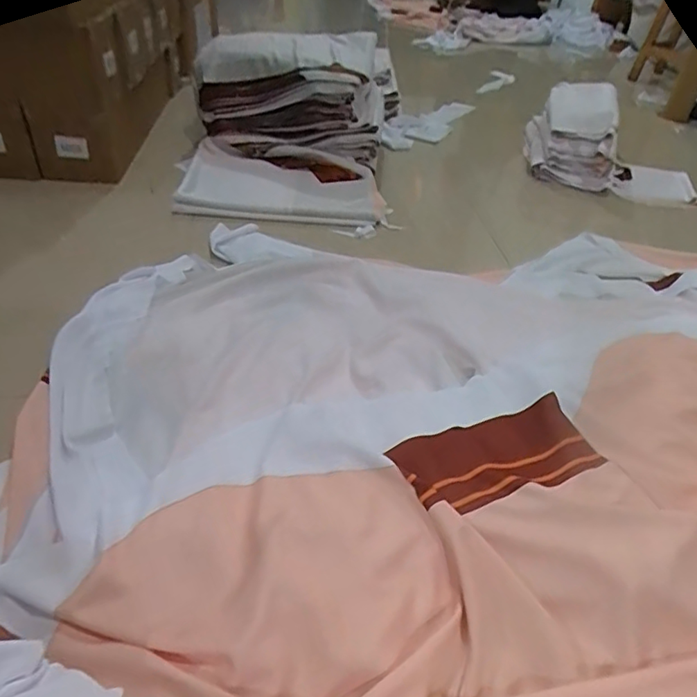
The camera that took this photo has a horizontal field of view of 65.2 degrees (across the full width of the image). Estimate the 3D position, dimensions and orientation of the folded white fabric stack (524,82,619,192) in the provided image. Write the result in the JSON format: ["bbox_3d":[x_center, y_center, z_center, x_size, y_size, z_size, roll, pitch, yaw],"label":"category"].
[{"bbox_3d":[0.537,-0.537,1.296,0.191,0.169,0.255,14,40,9],"label":"folded white fabric stack"}]

